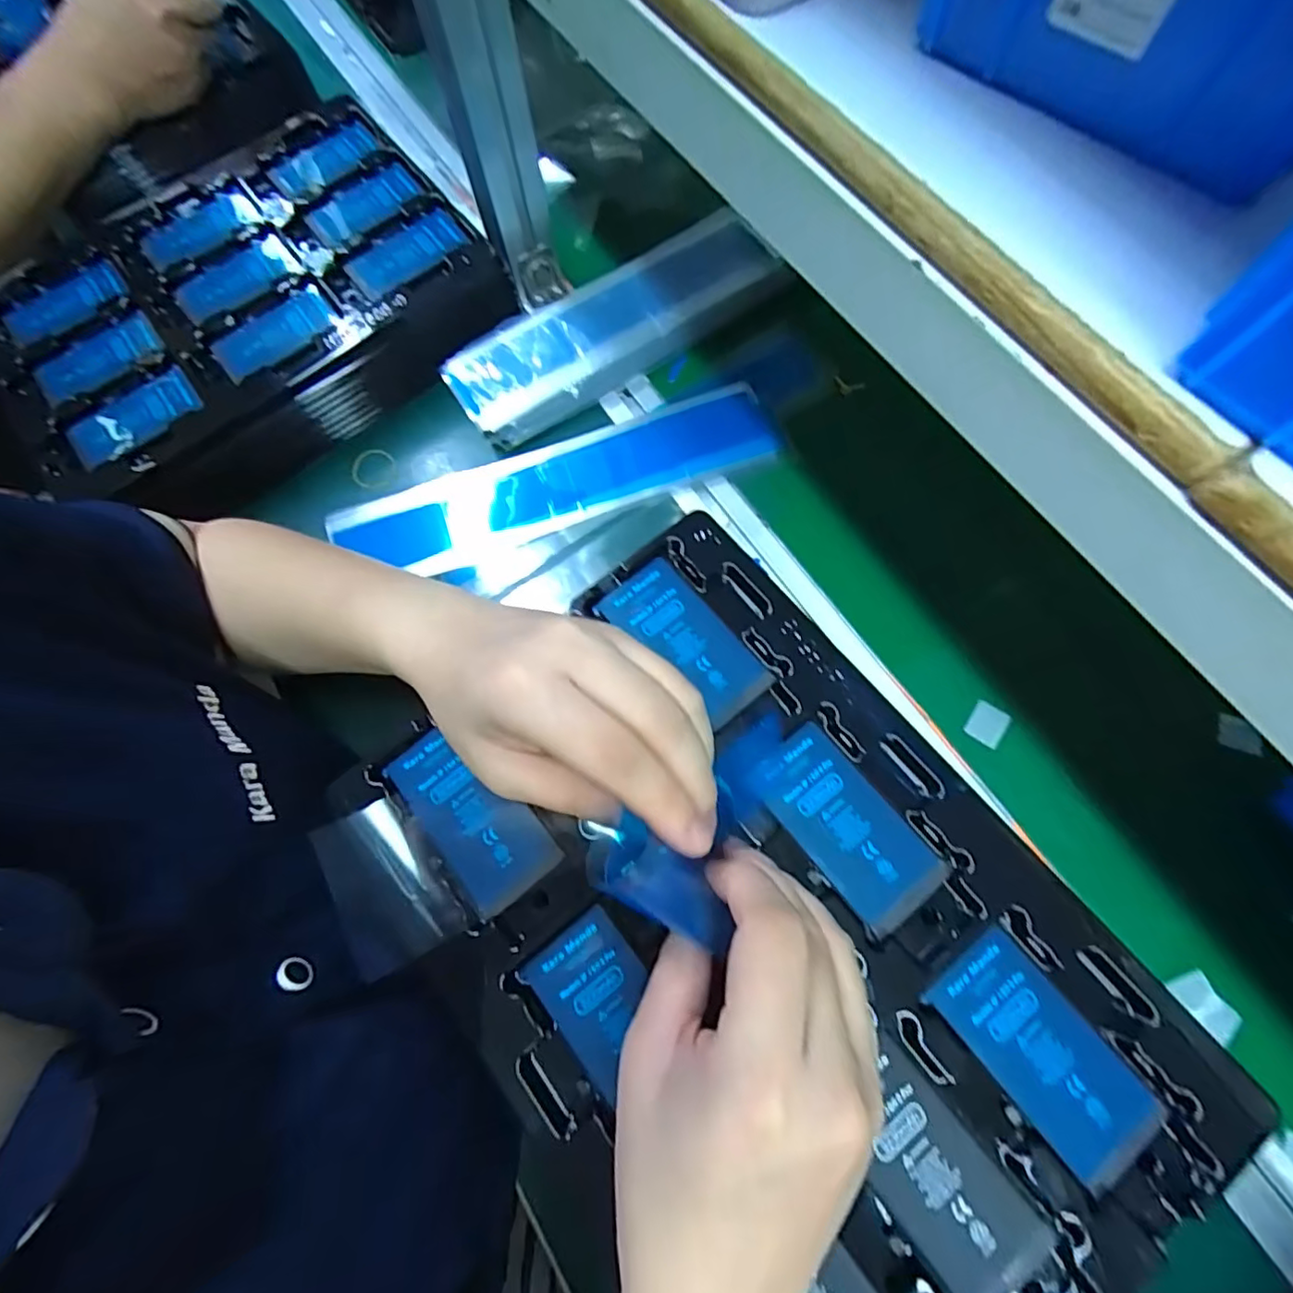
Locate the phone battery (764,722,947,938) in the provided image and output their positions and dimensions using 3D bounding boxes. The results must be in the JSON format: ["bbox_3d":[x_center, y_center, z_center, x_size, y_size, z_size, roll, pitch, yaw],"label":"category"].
[{"bbox_3d":[0.087,0.078,0.255,0.041,0.004,0.083,-38,76,-10],"label":"phone battery"}]

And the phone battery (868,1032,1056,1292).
[{"bbox_3d":[0.107,0.198,0.217,0.042,0.004,0.082,-38,76,-10],"label":"phone battery"}]

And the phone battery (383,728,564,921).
[{"bbox_3d":[-0.081,0.077,0.267,0.041,0.005,0.084,-41,76,-10],"label":"phone battery"}]

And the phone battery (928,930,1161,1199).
[{"bbox_3d":[0.155,0.159,0.226,0.042,0.004,0.084,-38,76,-10],"label":"phone battery"}]

